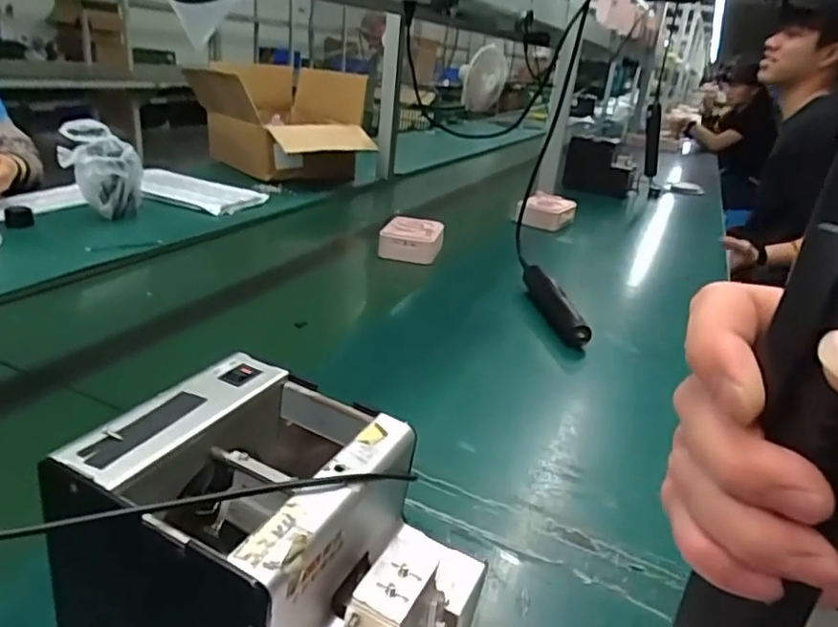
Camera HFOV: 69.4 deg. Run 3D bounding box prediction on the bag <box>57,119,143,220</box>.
[{"bbox_3d":[-0.554,-0.244,1.064,0.126,0.157,0.113,-6,27,-27],"label":"bag"}]

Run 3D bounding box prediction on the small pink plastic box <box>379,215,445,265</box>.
[{"bbox_3d":[-0.014,-0.133,1.074,0.107,0.062,0.077,7,24,1],"label":"small pink plastic box"}]

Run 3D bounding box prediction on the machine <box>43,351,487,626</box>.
[{"bbox_3d":[-0.070,0.134,0.310,0.177,0.154,0.123,17,26,22],"label":"machine"}]

